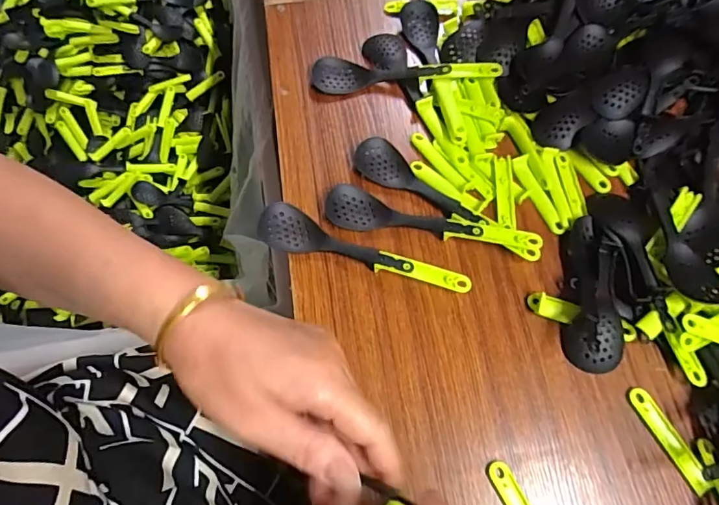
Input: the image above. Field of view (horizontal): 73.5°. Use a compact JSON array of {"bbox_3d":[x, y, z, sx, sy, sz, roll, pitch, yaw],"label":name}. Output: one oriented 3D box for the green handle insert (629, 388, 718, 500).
[{"bbox_3d":[0.224,0.134,0.347,0.014,0.005,0.076,-26,70,-10],"label":"green handle insert"}]

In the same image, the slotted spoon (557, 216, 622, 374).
[{"bbox_3d":[0.183,0.026,0.375,0.040,0.030,0.124,5,68,2],"label":"slotted spoon"}]

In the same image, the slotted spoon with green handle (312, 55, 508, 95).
[{"bbox_3d":[0.042,-0.178,0.467,0.176,0.024,0.036,-3,68,-1],"label":"slotted spoon with green handle"}]

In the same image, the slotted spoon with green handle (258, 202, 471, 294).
[{"bbox_3d":[0.002,0.002,0.393,0.173,0.015,0.037,20,69,8],"label":"slotted spoon with green handle"}]

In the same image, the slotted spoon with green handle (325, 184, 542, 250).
[{"bbox_3d":[0.059,-0.030,0.406,0.174,0.020,0.038,9,68,4],"label":"slotted spoon with green handle"}]

